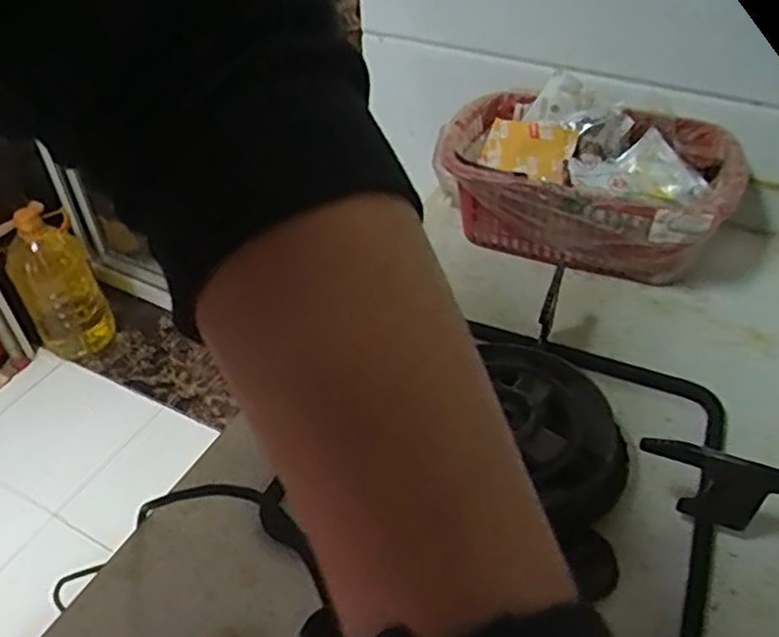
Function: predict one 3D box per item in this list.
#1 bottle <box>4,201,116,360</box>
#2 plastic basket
[{"bbox_3d":[-0.730,-0.084,1.482,0.157,0.346,0.150,-25,48,-23],"label":"bottle"},{"bbox_3d":[0.154,-0.106,0.543,0.221,0.081,0.152,22,48,24],"label":"plastic basket"}]

